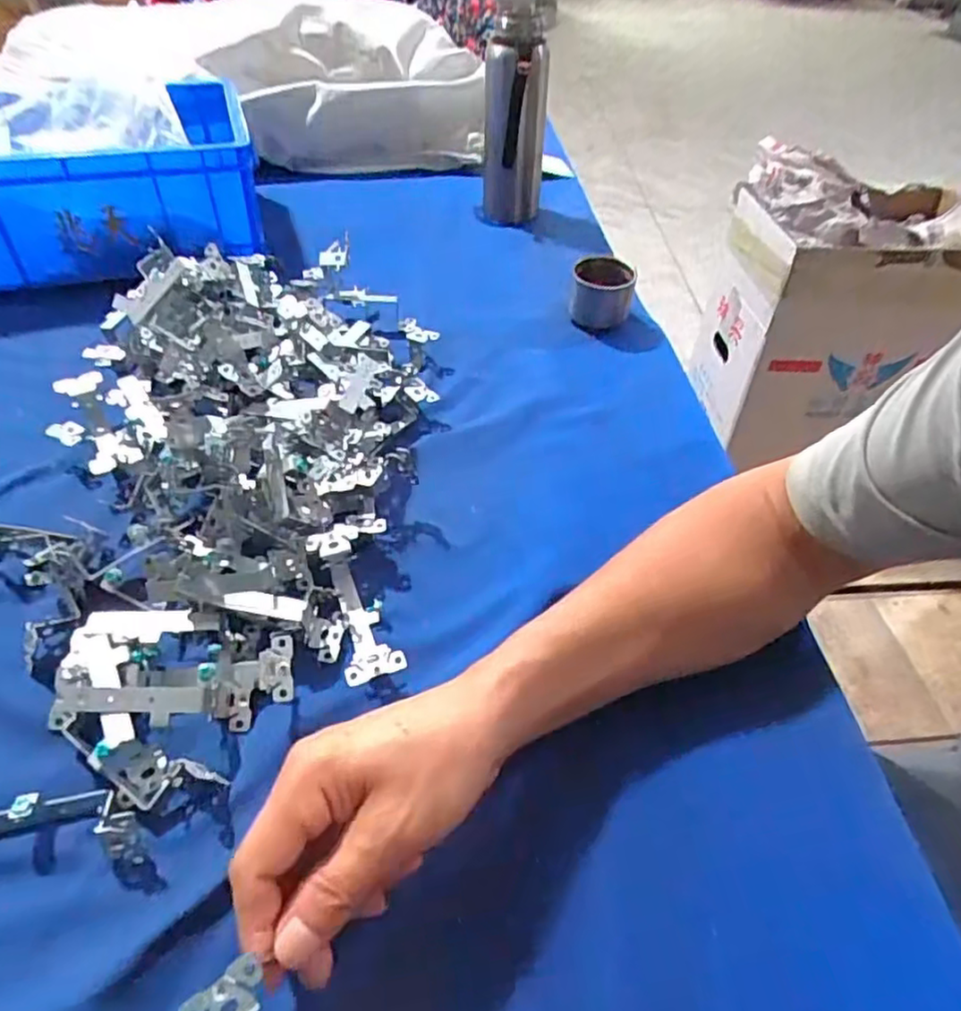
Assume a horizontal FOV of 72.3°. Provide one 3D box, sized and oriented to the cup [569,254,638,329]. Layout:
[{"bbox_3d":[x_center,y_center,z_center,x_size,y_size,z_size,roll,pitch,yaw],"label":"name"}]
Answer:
[{"bbox_3d":[0.125,-0.220,0.677,0.060,0.055,0.060,2,46,-2],"label":"cup"}]

